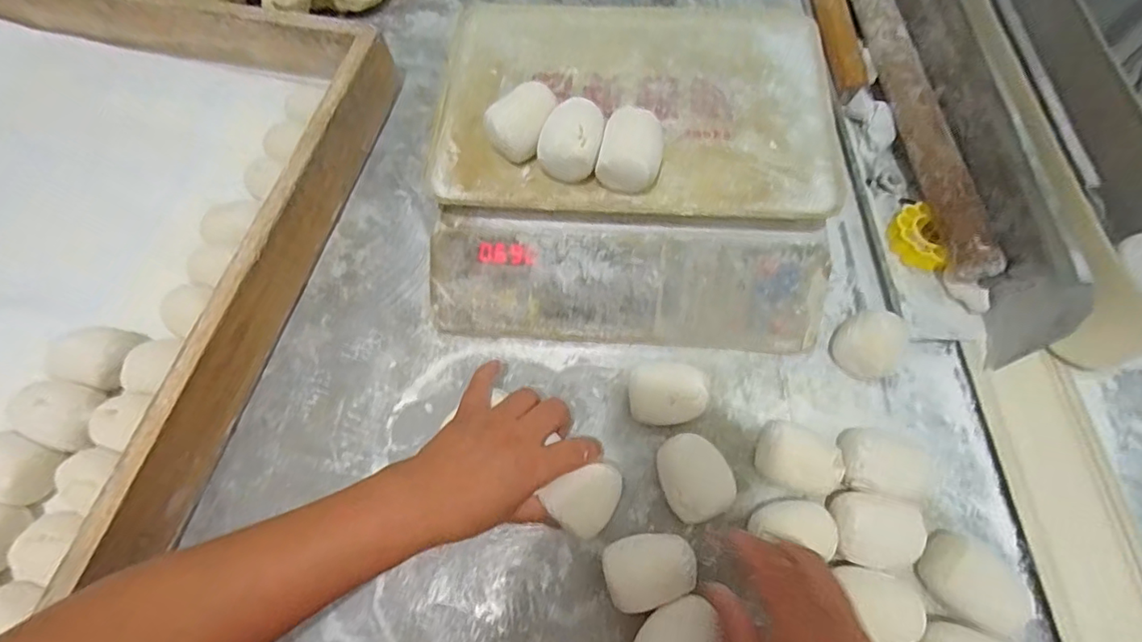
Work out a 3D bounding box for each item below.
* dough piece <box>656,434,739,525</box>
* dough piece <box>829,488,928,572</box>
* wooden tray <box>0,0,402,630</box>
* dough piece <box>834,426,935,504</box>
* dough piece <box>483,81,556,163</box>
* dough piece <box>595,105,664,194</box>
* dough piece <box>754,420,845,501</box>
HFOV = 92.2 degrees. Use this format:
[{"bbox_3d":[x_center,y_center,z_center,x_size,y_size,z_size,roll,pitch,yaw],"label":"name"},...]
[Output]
[{"bbox_3d":[0.092,0.120,0.418,0.048,0.044,0.061,-22,66,-9],"label":"dough piece"},{"bbox_3d":[0.221,0.155,0.402,0.063,0.041,0.051,15,66,8],"label":"dough piece"},{"bbox_3d":[-0.555,0.014,0.462,0.572,0.078,0.799,12,66,7],"label":"wooden tray"},{"bbox_3d":[0.236,0.111,0.422,0.052,0.049,0.048,19,67,10],"label":"dough piece"},{"bbox_3d":[-0.039,-0.155,0.440,0.054,0.048,0.050,-11,66,-3],"label":"dough piece"},{"bbox_3d":[0.047,-0.127,0.424,0.045,0.046,0.057,14,67,8],"label":"dough piece"},{"bbox_3d":[0.175,0.107,0.423,0.057,0.042,0.049,21,67,11],"label":"dough piece"}]

